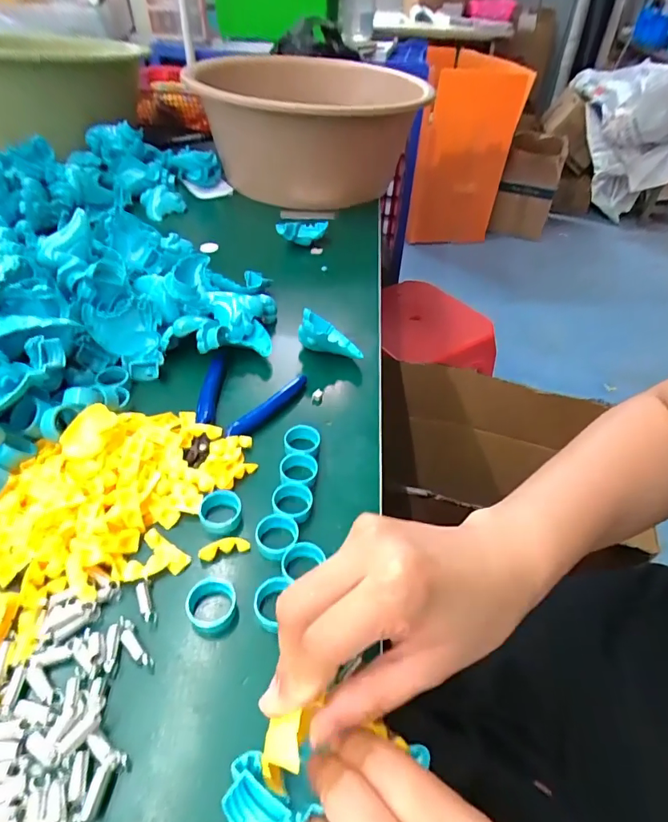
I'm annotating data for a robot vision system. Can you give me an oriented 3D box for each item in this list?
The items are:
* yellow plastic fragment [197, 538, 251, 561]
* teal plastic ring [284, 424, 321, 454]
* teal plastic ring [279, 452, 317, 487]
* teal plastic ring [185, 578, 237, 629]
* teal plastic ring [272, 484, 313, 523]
[{"bbox_3d":[-0.065,0.081,0.275,0.029,0.009,0.010,-14,47,-16],"label":"yellow plastic fragment"},{"bbox_3d":[-0.023,0.023,0.333,0.025,0.011,0.027,2,44,-1],"label":"teal plastic ring"},{"bbox_3d":[-0.024,0.041,0.314,0.025,0.011,0.026,2,44,-1],"label":"teal plastic ring"},{"bbox_3d":[-0.066,0.105,0.248,0.025,0.014,0.025,2,44,-1],"label":"teal plastic ring"},{"bbox_3d":[-0.027,0.061,0.297,0.026,0.012,0.027,2,44,-1],"label":"teal plastic ring"}]

